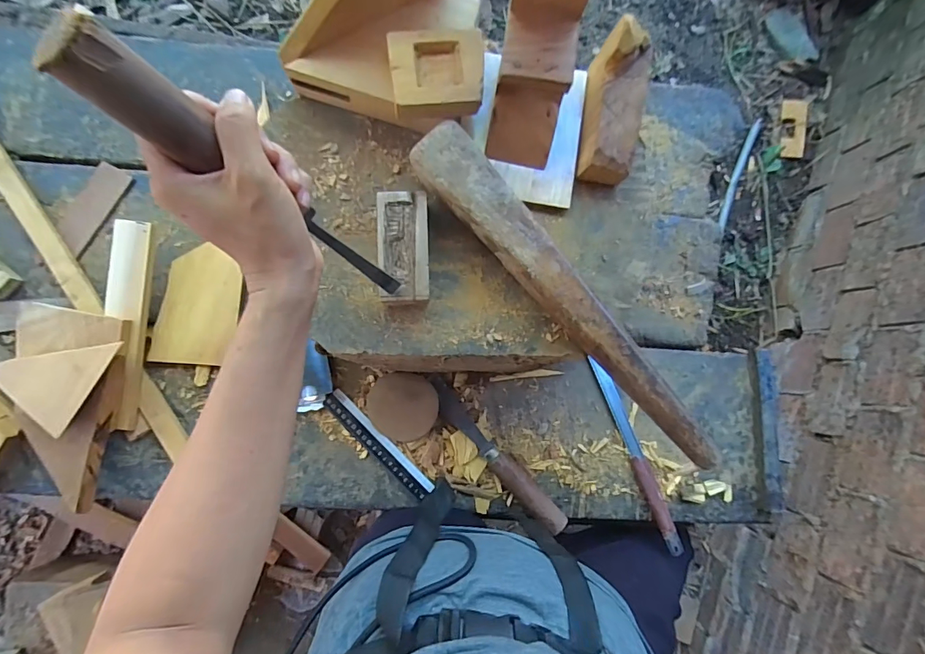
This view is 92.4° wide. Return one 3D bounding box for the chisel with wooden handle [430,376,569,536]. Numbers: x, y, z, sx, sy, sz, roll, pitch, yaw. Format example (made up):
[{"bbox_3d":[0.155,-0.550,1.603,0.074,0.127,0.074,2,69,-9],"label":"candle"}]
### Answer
[{"bbox_3d":[0.042,0.171,0.593,0.032,0.038,0.253,-42,90,-7],"label":"chisel with wooden handle"}]

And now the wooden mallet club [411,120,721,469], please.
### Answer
[{"bbox_3d":[0.105,-0.018,0.416,0.054,0.044,0.407,-42,90,-7],"label":"wooden mallet club"}]

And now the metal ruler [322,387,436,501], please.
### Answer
[{"bbox_3d":[-0.115,0.160,0.605,0.187,0.006,0.027,45,83,4],"label":"metal ruler"}]

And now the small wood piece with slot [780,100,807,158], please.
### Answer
[{"bbox_3d":[1.033,-0.620,1.386,0.061,0.028,0.184,5,93,26],"label":"small wood piece with slot"}]

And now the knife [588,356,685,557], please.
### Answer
[{"bbox_3d":[0.244,0.178,0.622,0.023,0.024,0.280,-21,87,-7],"label":"knife"}]

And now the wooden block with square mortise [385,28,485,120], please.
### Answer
[{"bbox_3d":[-0.022,-0.226,0.397,0.081,0.026,0.067,-8,86,-6],"label":"wooden block with square mortise"}]

